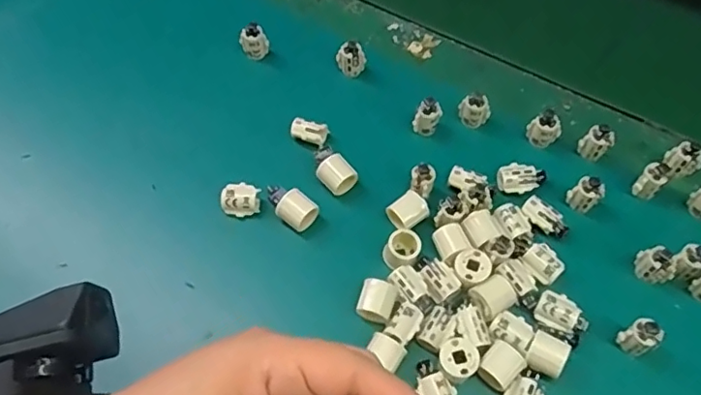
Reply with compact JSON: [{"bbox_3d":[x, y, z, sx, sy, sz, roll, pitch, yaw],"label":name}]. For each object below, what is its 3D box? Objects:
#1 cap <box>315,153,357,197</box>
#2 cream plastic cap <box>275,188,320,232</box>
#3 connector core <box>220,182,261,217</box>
[{"bbox_3d":[-0.009,-0.014,0.359,0.020,0.015,0.020,-35,65,-24],"label":"cap"},{"bbox_3d":[-0.032,0.009,0.346,0.021,0.017,0.019,35,61,18],"label":"cream plastic cap"},{"bbox_3d":[-0.068,0.001,0.354,0.023,0.013,0.016,-3,56,-6],"label":"connector core"}]

